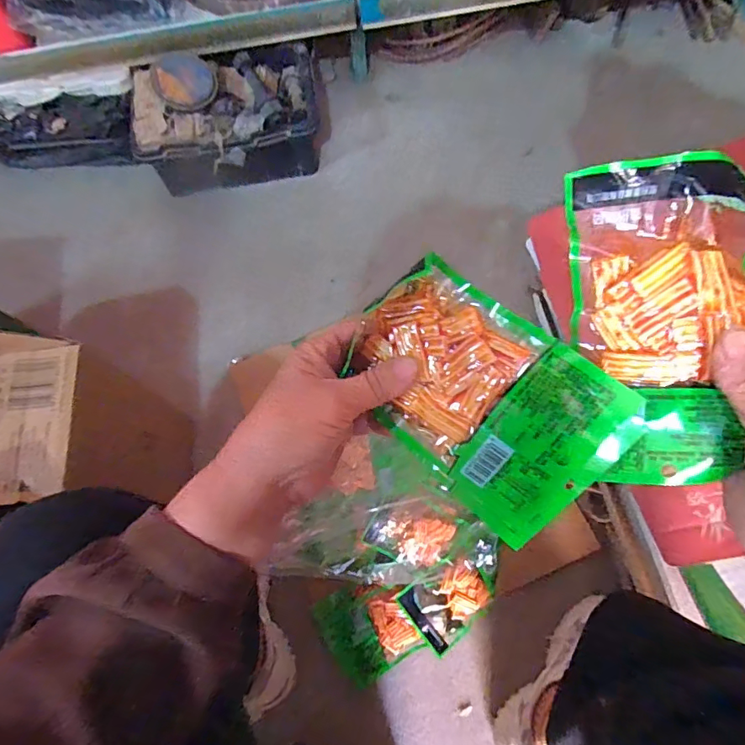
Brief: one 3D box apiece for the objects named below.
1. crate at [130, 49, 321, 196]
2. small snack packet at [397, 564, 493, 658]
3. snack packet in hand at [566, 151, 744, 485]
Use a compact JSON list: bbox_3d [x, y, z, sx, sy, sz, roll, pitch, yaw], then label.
[{"bbox_3d":[-0.274,-0.496,0.921,0.366,0.129,0.243,-12,69,-2],"label":"crate"},{"bbox_3d":[0.104,0.313,0.643,0.107,0.025,0.088,-36,72,-11],"label":"small snack packet"},{"bbox_3d":[0.154,-0.025,0.246,0.088,0.016,0.166,-2,95,22],"label":"snack packet in hand"}]

